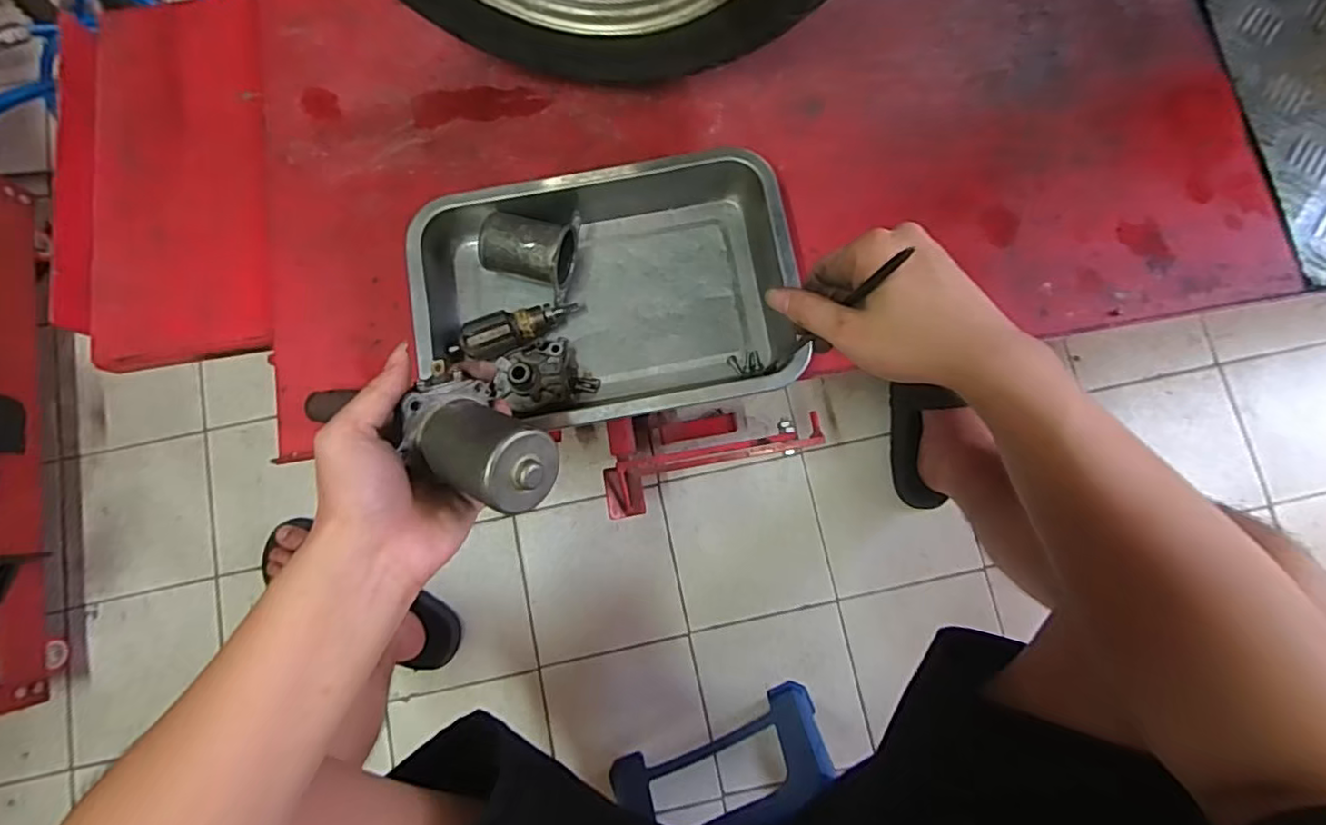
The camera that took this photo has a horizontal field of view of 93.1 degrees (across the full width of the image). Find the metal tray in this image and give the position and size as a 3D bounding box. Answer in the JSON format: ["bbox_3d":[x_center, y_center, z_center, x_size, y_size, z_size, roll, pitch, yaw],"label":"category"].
[{"bbox_3d":[-0.047,-0.096,0.526,0.304,0.055,0.210,-11,80,-2],"label":"metal tray"}]

